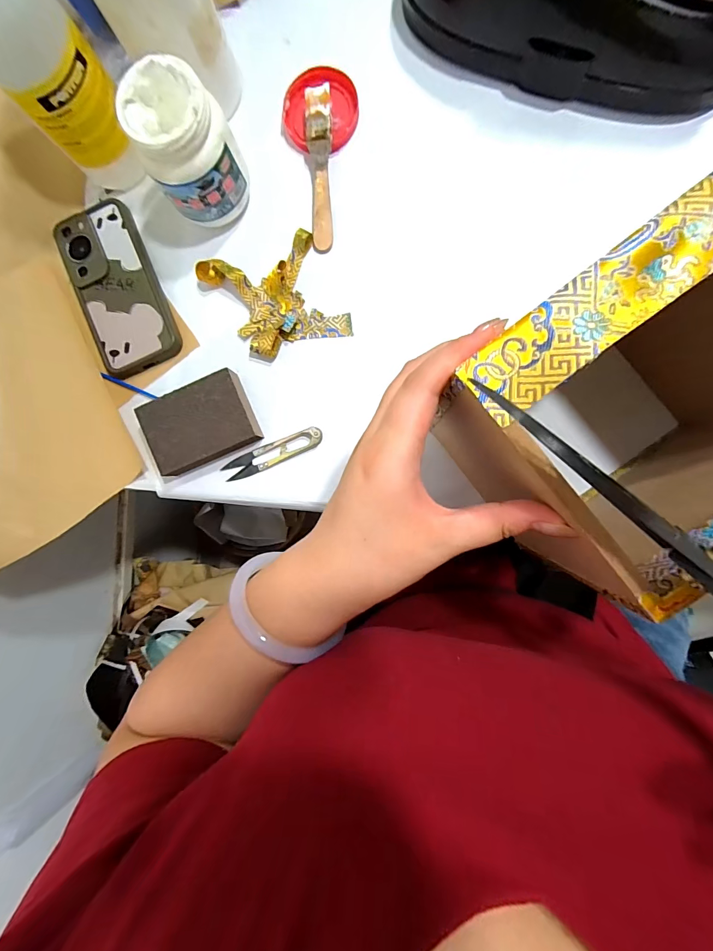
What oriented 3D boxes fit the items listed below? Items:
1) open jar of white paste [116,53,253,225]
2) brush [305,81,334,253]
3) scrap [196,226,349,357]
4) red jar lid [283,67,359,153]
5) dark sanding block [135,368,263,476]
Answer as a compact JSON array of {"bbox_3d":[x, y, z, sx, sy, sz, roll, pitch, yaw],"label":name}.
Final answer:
[{"bbox_3d":[-0.137,-0.273,0.322,0.074,0.091,0.080,-25,89,4],"label":"open jar of white paste"},{"bbox_3d":[-0.032,-0.281,0.351,0.023,0.020,0.137,-3,90,2],"label":"brush"},{"bbox_3d":[-0.076,-0.166,0.357,0.116,0.014,0.102,-19,88,5],"label":"scrap"},{"bbox_3d":[-0.033,-0.342,0.354,0.070,0.012,0.071,0,90,5],"label":"red jar lid"},{"bbox_3d":[-0.145,-0.048,0.358,0.100,0.026,0.072,-23,88,5],"label":"dark sanding block"}]

